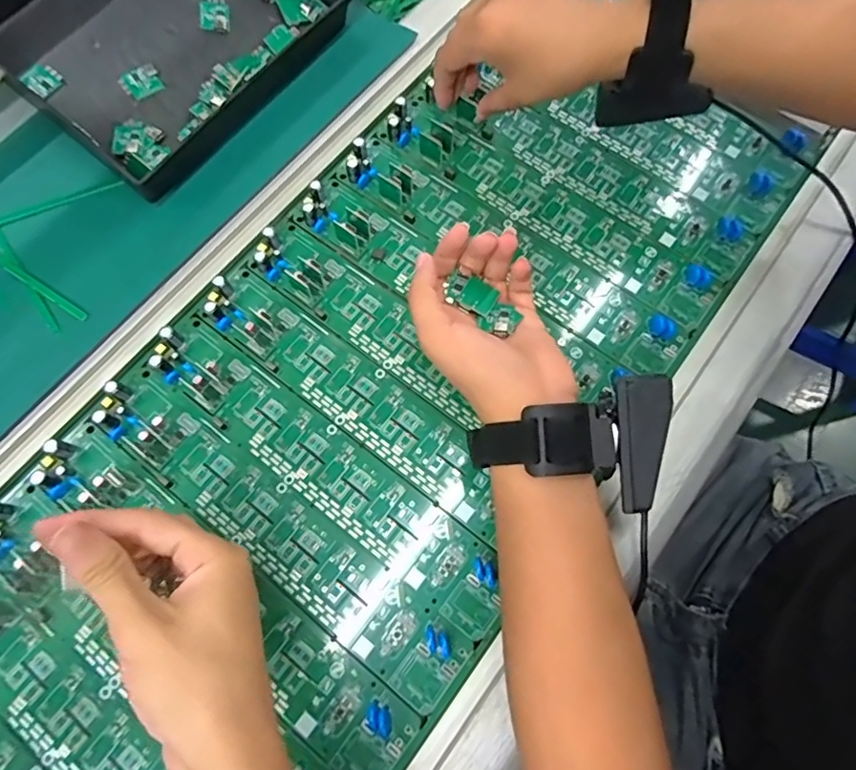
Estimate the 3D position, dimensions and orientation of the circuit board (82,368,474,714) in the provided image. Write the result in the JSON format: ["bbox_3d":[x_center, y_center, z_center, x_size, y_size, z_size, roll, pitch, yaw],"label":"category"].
[{"bbox_3d":[-0.094,0.085,0.339,0.270,0.015,0.048,37,71,10],"label":"circuit board"}]

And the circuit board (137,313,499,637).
[{"bbox_3d":[-0.066,0.049,0.353,0.269,0.017,0.047,37,71,10],"label":"circuit board"}]

